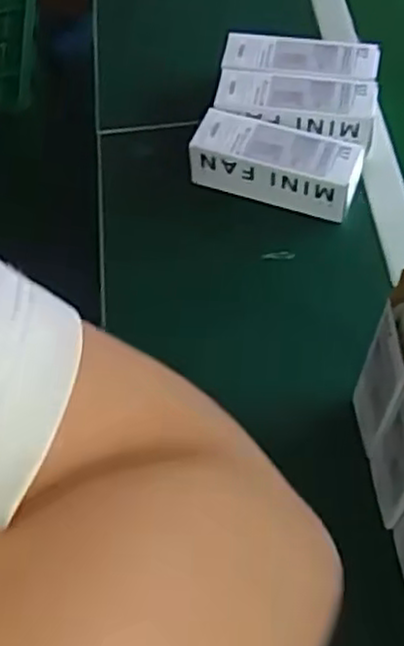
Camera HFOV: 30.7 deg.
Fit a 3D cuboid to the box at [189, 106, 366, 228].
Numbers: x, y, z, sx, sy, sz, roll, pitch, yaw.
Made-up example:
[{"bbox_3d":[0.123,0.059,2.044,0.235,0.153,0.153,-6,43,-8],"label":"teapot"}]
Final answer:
[{"bbox_3d":[0.081,-0.171,0.800,0.176,0.070,0.065,17,60,14],"label":"box"}]

